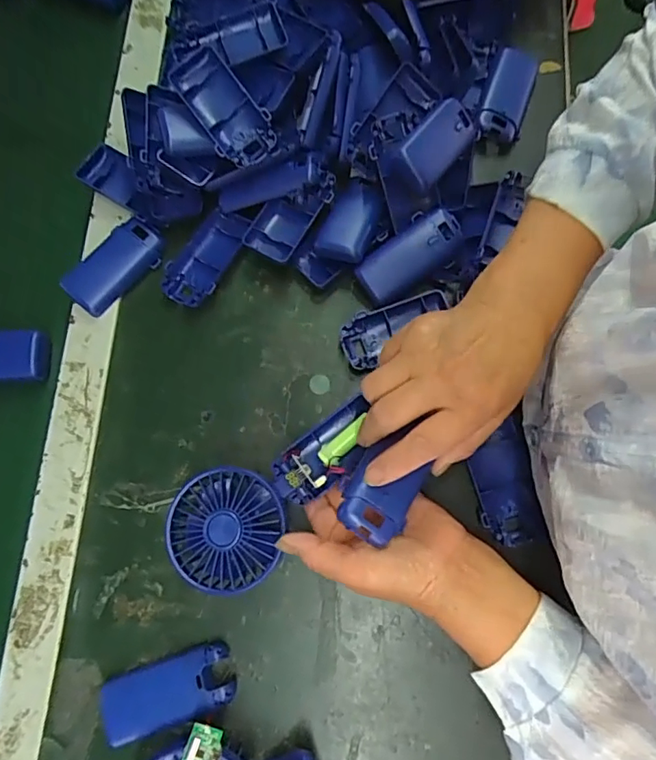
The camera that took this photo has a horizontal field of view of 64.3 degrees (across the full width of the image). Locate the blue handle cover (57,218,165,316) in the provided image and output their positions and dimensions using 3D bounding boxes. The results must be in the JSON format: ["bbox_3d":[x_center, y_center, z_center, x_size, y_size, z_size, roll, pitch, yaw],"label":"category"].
[{"bbox_3d":[-0.187,-0.099,0.464,0.044,0.027,0.091,38,79,9],"label":"blue handle cover"}]

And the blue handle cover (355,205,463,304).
[{"bbox_3d":[0.070,-0.108,0.448,0.092,0.034,0.038,-36,77,11],"label":"blue handle cover"}]

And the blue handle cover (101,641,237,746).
[{"bbox_3d":[-0.118,0.228,0.380,0.095,0.022,0.040,-21,76,-5],"label":"blue handle cover"}]

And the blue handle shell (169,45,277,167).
[{"bbox_3d":[-0.087,-0.221,0.424,0.044,0.029,0.099,-41,99,-9],"label":"blue handle shell"}]

